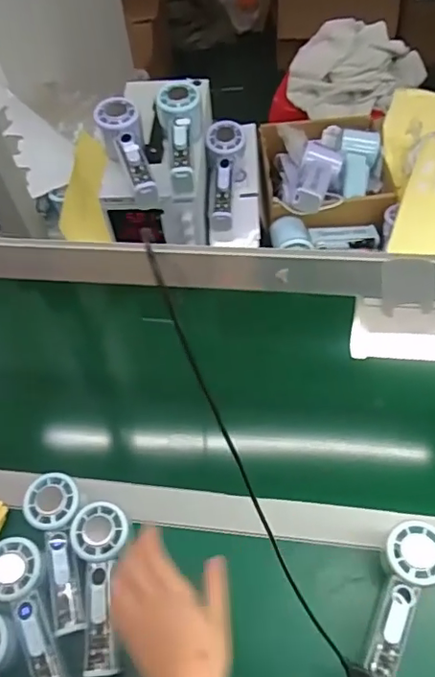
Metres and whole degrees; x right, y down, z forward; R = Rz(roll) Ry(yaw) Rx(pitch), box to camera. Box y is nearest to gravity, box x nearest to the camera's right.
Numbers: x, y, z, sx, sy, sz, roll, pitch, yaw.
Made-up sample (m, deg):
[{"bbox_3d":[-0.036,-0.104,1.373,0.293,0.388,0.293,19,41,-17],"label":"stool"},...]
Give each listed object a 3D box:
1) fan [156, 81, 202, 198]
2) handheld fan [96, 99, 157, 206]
[{"bbox_3d":[-0.047,-0.252,0.693,0.056,0.065,0.157,-3,74,2],"label":"fan"},{"bbox_3d":[-0.109,-0.230,0.677,0.056,0.041,0.158,-18,72,-8],"label":"handheld fan"}]

